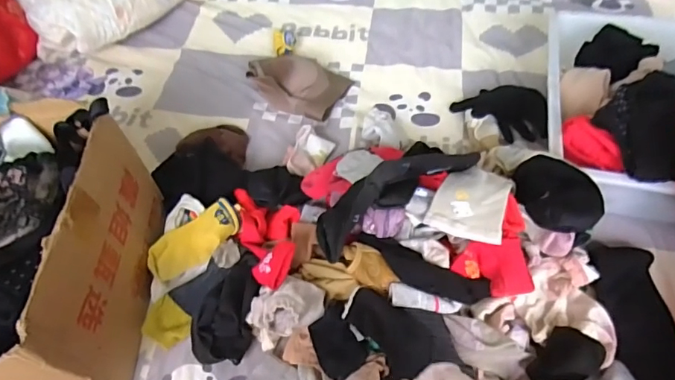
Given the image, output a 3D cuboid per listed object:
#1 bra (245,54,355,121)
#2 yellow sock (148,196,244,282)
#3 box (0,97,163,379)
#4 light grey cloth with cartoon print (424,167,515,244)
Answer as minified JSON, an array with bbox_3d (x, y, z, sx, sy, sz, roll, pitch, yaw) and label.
[{"bbox_3d":[-0.080,-0.196,0.852,0.177,0.055,0.135,19,58,16],"label":"bra"},{"bbox_3d":[-0.196,0.073,0.646,0.135,0.035,0.066,-34,60,-19],"label":"yellow sock"},{"bbox_3d":[-0.362,0.077,0.560,0.203,0.198,0.332,1,55,4],"label":"box"},{"bbox_3d":[0.169,0.011,0.591,0.089,0.032,0.097,15,57,14],"label":"light grey cloth with cartoon print"}]

